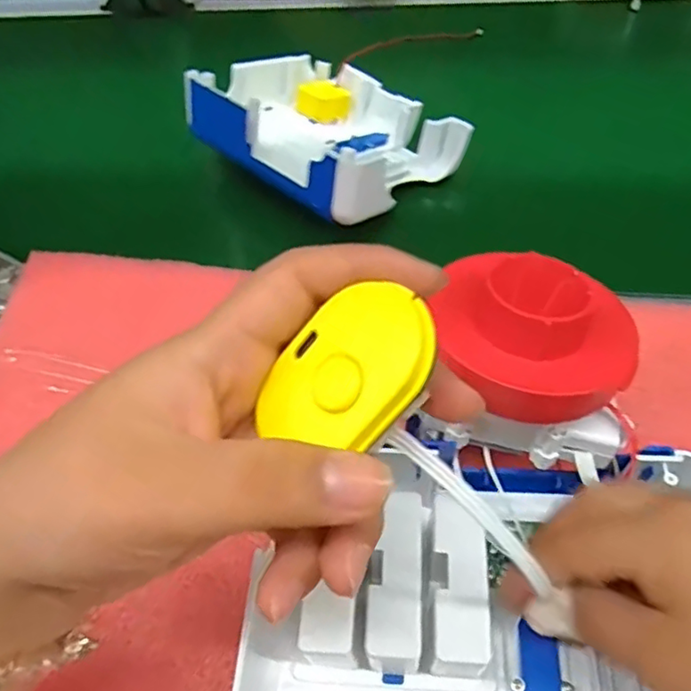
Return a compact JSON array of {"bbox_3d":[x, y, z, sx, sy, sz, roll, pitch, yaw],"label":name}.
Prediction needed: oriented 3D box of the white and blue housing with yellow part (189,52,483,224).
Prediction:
[{"bbox_3d":[-0.016,-0.167,0.460,0.148,0.065,0.183,-29,60,-38],"label":"white and blue housing with yellow part"}]

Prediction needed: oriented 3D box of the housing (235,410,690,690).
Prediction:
[{"bbox_3d":[0.052,0.105,0.231,0.181,0.057,0.148,-3,56,2],"label":"housing"}]

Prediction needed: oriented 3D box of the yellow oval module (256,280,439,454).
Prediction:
[{"bbox_3d":[0.000,0.008,0.148,0.050,0.006,0.033,-46,55,13],"label":"yellow oval module"}]

